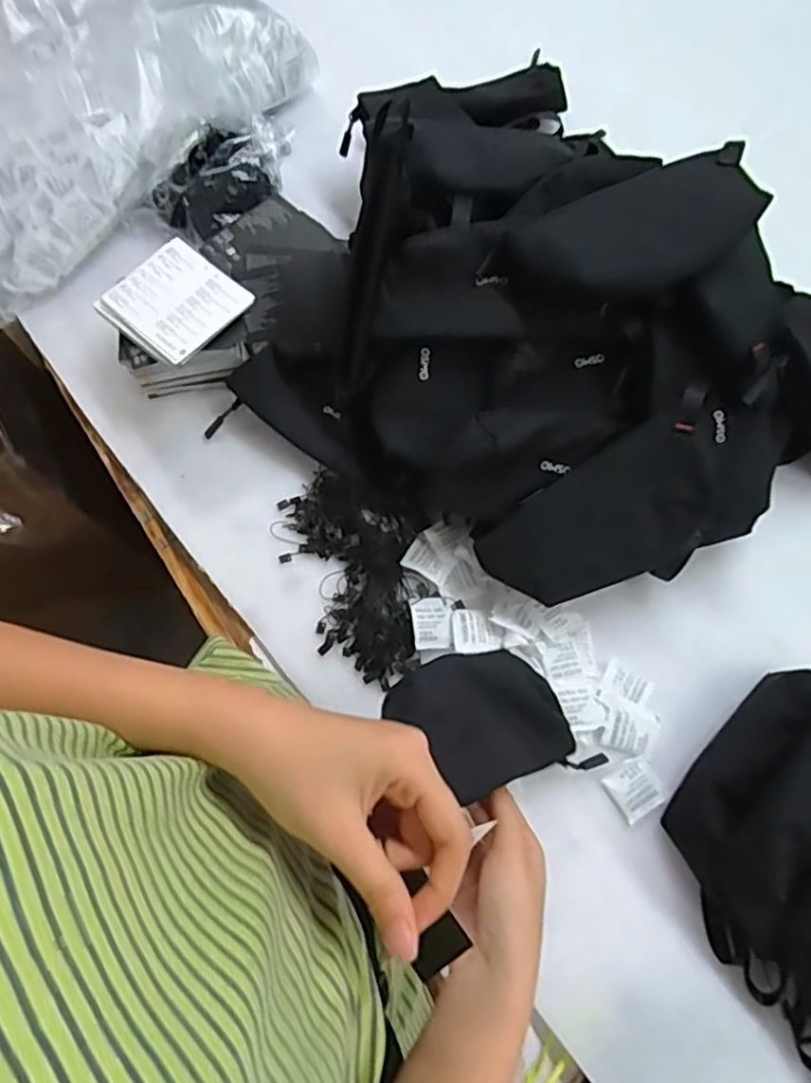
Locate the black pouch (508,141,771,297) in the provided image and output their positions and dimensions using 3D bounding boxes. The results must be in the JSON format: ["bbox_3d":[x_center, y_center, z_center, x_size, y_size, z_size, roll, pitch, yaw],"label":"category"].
[{"bbox_3d":[0.195,-0.244,0.525,0.208,0.038,0.100,-27,73,-8],"label":"black pouch"}]

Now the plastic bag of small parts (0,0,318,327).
[{"bbox_3d":[-0.364,-0.483,0.706,0.342,0.081,0.448,43,77,13],"label":"plastic bag of small parts"}]

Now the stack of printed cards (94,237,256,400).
[{"bbox_3d":[-0.206,-0.193,0.614,0.113,0.071,0.115,43,77,13],"label":"stack of printed cards"}]

